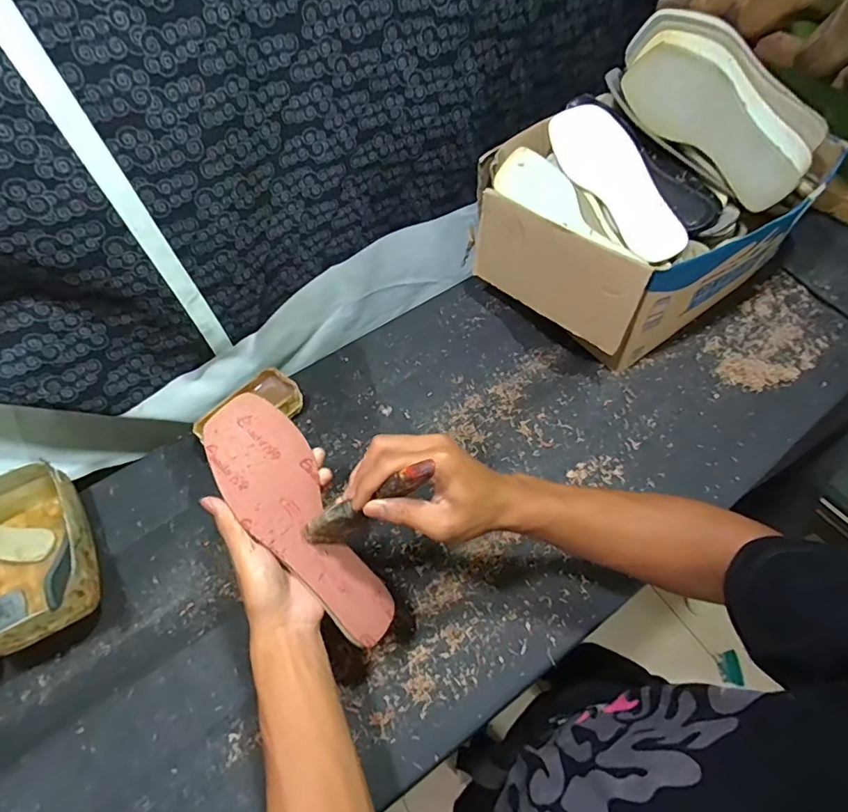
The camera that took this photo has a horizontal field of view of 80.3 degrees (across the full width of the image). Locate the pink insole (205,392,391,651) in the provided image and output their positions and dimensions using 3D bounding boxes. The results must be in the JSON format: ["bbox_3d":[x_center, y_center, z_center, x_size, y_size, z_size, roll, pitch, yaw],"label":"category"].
[{"bbox_3d":[-0.107,0.100,0.433,0.080,0.015,0.233,-29,87,-39],"label":"pink insole"}]

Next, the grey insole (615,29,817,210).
[{"bbox_3d":[0.353,-0.348,0.610,0.014,0.105,0.244,-40,82,-20],"label":"grey insole"}]

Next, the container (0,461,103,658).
[{"bbox_3d":[-0.421,0.160,0.530,0.125,0.068,0.184,-26,60,-13],"label":"container"}]

